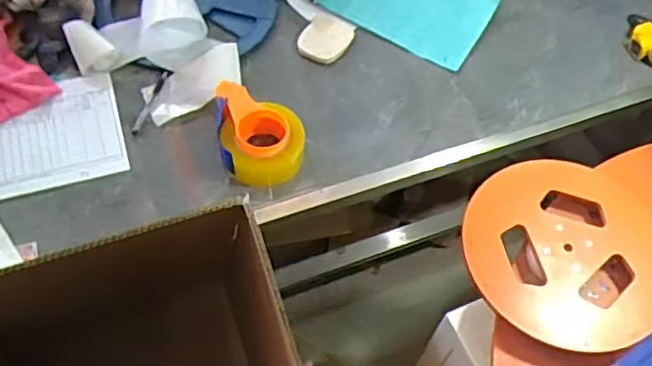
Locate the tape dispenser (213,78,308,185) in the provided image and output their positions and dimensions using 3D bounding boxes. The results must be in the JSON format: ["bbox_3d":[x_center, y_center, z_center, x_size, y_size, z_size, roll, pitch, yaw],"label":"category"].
[{"bbox_3d":[-0.102,-0.082,1.004,0.134,0.065,0.166,-5,59,-6],"label":"tape dispenser"}]

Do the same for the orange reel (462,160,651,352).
[{"bbox_3d":[0.320,0.087,0.850,0.267,0.022,0.256,1,59,-2],"label":"orange reel"}]

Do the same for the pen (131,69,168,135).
[{"bbox_3d":[-0.291,-0.133,1.064,0.014,0.007,0.132,15,59,6],"label":"pen"}]

